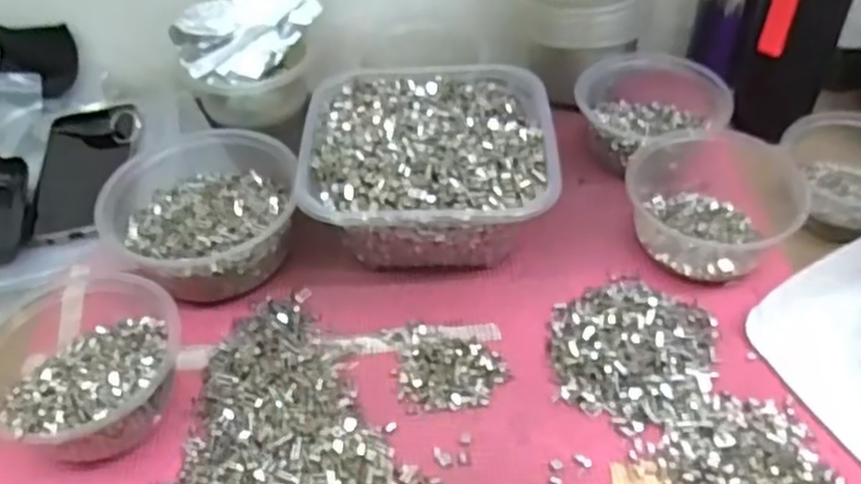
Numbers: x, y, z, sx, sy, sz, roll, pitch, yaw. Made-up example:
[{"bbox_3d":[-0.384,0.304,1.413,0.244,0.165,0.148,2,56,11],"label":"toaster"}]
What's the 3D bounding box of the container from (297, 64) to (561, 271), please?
[{"bbox_3d":[-0.001,-0.057,0.557,0.176,0.074,0.167,-1,46,1],"label":"container"}]

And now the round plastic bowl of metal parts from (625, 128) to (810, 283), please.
[{"bbox_3d":[0.201,-0.033,0.534,0.125,0.045,0.108,-35,54,-27],"label":"round plastic bowl of metal parts"}]

